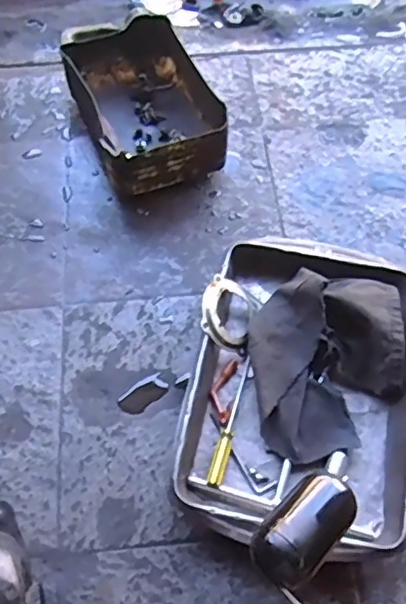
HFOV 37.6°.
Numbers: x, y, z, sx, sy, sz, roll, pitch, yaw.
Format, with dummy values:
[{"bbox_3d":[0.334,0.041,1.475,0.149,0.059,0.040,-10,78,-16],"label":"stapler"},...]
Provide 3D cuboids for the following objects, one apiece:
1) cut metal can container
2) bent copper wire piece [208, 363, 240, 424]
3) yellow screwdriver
[{"bbox_3d":[-0.087,-0.298,0.898,0.184,0.094,0.300,-19,60,-12],"label":"cut metal can container"},{"bbox_3d":[0.022,0.101,0.692,0.028,0.011,0.076,9,58,5],"label":"bent copper wire piece"},{"bbox_3d":[0.033,0.133,0.665,0.013,0.015,0.152,15,58,9],"label":"yellow screwdriver"}]

